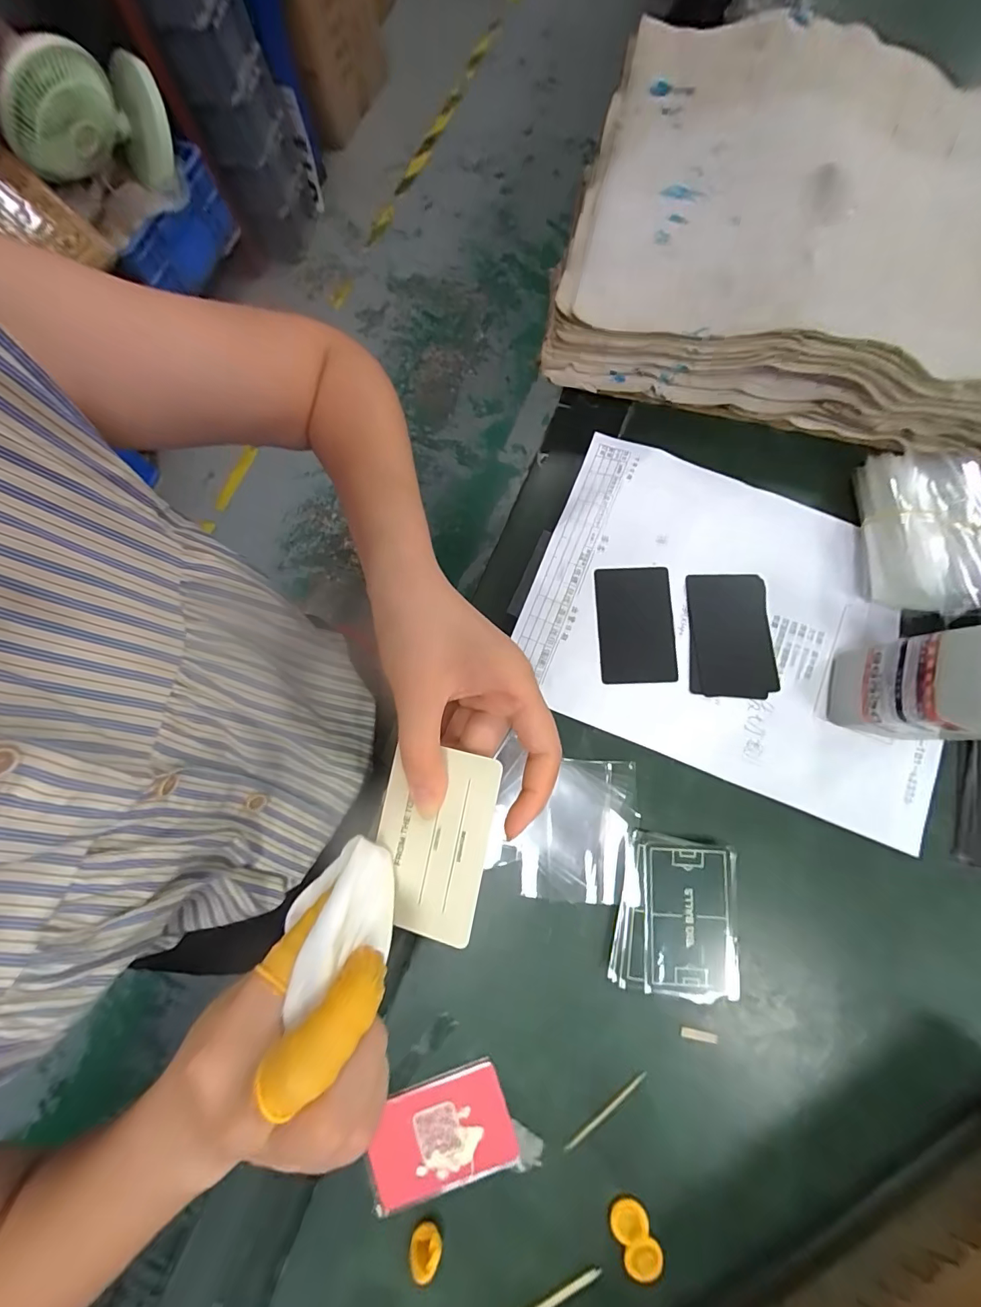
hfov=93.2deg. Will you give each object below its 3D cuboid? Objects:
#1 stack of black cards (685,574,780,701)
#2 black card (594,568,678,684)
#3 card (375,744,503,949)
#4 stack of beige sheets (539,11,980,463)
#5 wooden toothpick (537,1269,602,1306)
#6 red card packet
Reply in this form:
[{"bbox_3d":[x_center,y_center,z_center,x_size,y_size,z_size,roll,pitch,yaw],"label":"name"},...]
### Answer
[{"bbox_3d":[0.172,-0.013,0.333,0.058,0.005,0.088,3,79,2],"label":"stack of black cards"},{"bbox_3d":[0.105,-0.021,0.334,0.052,0.004,0.083,-3,81,3],"label":"black card"},{"bbox_3d":[-0.028,0.088,0.218,0.053,0.004,0.082,10,85,12],"label":"card"},{"bbox_3d":[0.283,-0.293,0.337,0.443,0.086,0.260,14,80,4],"label":"stack of beige sheets"},{"bbox_3d":[0.034,0.372,0.265,0.065,0.004,0.006,-25,80,-3],"label":"wooden toothpick"},{"bbox_3d":[-0.032,0.292,0.281,0.086,0.005,0.057,-17,79,-2],"label":"red card packet"}]

